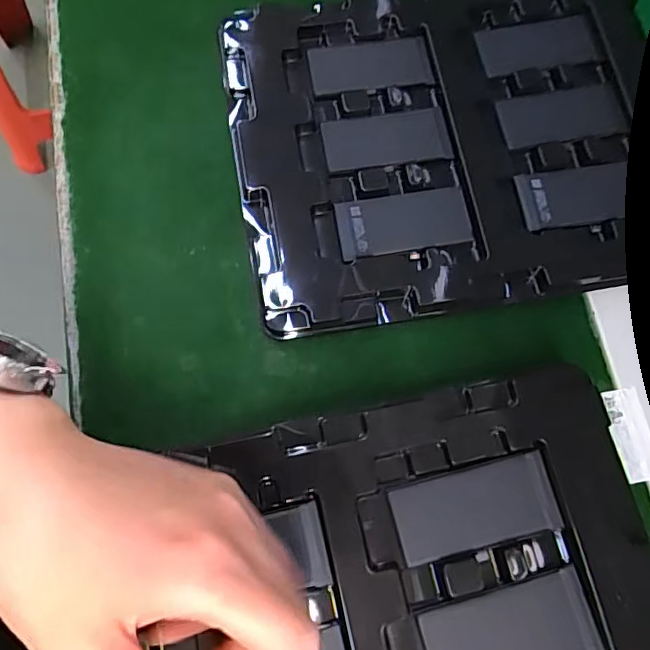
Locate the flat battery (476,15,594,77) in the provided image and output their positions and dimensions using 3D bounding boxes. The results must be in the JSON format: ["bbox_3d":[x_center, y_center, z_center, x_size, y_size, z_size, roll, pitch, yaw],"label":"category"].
[{"bbox_3d":[0.135,-0.180,0.360,0.070,0.004,0.037,-10,75,-2],"label":"flat battery"}]

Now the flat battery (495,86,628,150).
[{"bbox_3d":[0.149,-0.130,0.355,0.079,0.006,0.035,-9,75,-2],"label":"flat battery"}]

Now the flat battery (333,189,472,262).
[{"bbox_3d":[0.046,-0.060,0.328,0.076,0.004,0.034,-10,75,-2],"label":"flat battery"}]

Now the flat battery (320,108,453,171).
[{"bbox_3d":[0.037,-0.114,0.344,0.075,0.004,0.036,-10,75,-2],"label":"flat battery"}]

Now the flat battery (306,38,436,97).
[{"bbox_3d":[0.028,-0.165,0.361,0.076,0.005,0.034,-7,75,-2],"label":"flat battery"}]

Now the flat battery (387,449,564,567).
[{"bbox_3d":[0.070,0.086,0.266,0.075,0.004,0.035,-13,75,-3],"label":"flat battery"}]

